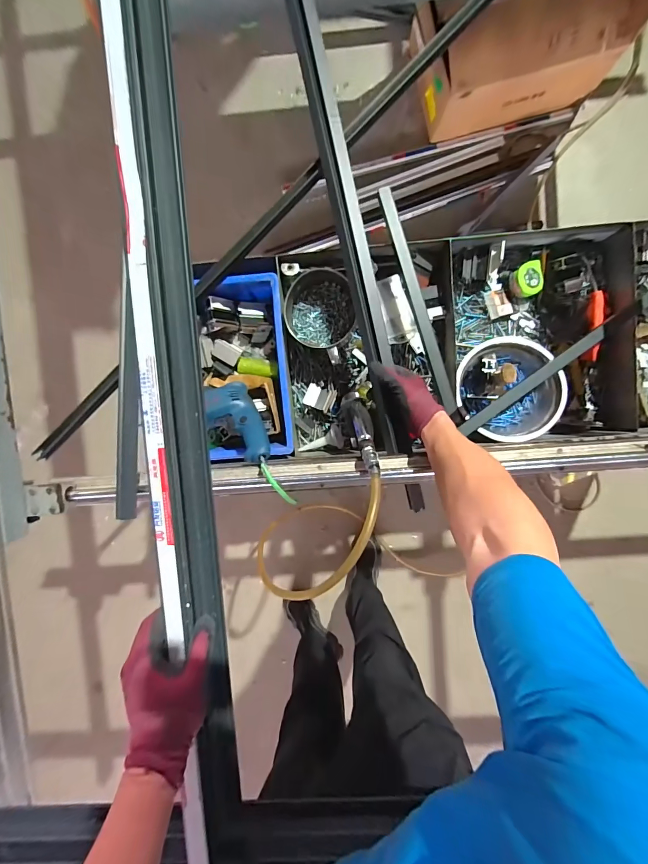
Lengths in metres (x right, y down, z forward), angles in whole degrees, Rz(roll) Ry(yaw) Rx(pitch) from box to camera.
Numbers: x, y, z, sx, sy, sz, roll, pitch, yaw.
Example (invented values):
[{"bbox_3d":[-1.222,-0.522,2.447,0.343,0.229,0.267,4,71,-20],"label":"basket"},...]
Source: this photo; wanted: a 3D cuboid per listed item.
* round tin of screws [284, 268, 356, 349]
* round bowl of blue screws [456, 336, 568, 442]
[{"bbox_3d":[-0.008,-0.247,0.725,0.134,0.052,0.147,0,94,2],"label":"round tin of screws"},{"bbox_3d":[0.369,-0.086,0.733,0.198,0.084,0.207,0,94,2],"label":"round bowl of blue screws"}]

